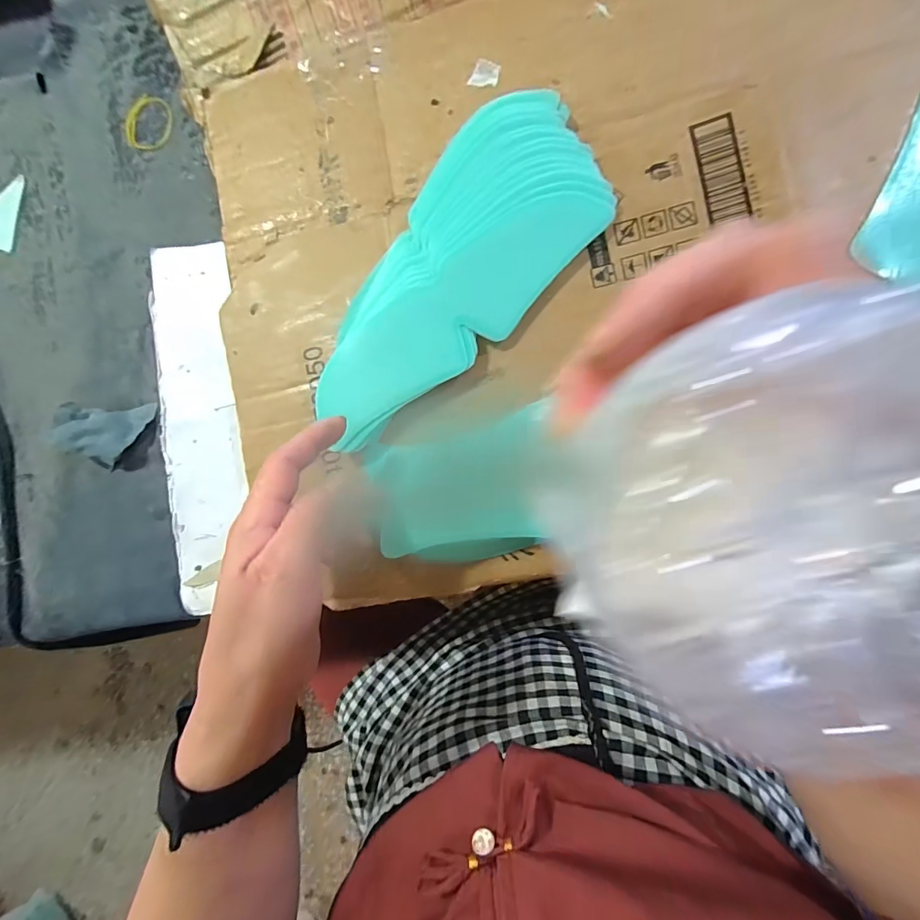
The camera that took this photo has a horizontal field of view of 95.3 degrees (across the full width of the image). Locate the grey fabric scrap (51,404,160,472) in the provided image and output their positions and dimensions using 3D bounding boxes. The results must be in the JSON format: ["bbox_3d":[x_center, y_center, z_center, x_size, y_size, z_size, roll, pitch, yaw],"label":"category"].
[{"bbox_3d":[-0.287,-0.020,0.338,0.061,0.028,0.050,1,88,10],"label":"grey fabric scrap"}]

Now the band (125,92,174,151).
[{"bbox_3d":[-0.264,-0.285,0.354,0.045,0.004,0.047,17,91,10],"label":"band"}]

